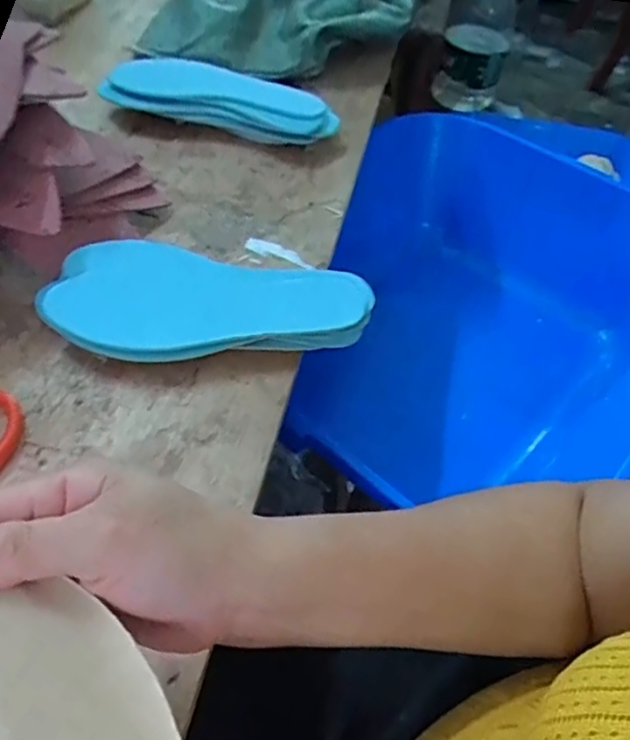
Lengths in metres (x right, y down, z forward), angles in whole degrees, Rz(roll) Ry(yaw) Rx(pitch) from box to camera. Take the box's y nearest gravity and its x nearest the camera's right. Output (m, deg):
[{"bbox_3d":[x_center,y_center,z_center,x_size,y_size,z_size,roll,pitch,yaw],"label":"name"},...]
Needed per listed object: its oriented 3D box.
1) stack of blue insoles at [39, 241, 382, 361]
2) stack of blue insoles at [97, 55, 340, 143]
[{"bbox_3d":[-0.080,-0.053,0.459,0.228,0.032,0.100,-4,51,-10],"label":"stack of blue insoles"},{"bbox_3d":[-0.095,-0.278,0.635,0.240,0.040,0.087,11,50,3],"label":"stack of blue insoles"}]

